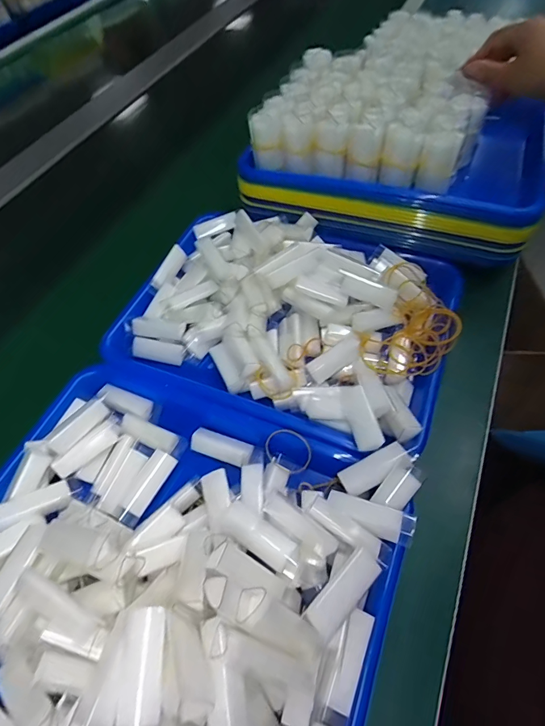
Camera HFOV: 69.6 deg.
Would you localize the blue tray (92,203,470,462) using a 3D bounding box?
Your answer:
[{"bbox_3d":[0.016,-0.060,0.407,0.324,0.050,0.253,20,61,17],"label":"blue tray"}]

